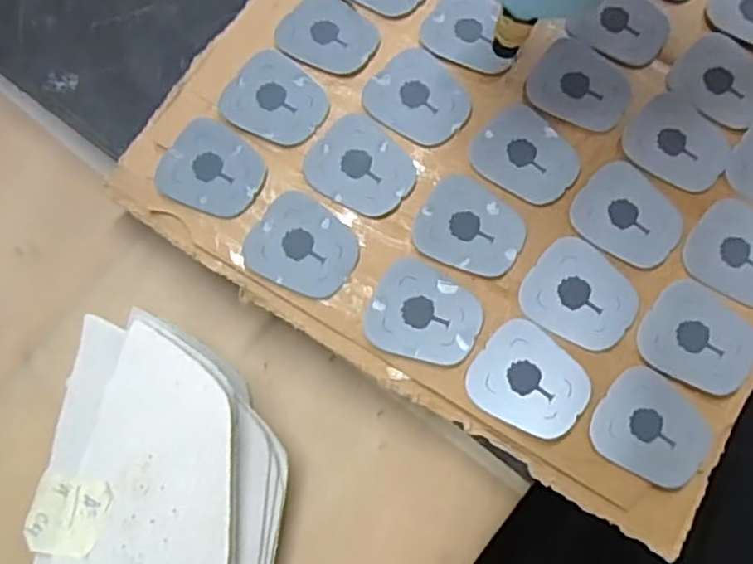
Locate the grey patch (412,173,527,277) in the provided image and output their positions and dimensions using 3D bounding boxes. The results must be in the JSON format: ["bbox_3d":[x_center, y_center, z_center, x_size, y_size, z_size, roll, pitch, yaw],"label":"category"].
[{"bbox_3d":[0.035,-0.020,0.241,0.038,0.004,0.033,27,74,6],"label":"grey patch"}]

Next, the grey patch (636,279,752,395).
[{"bbox_3d":[0.115,0.020,0.234,0.039,0.004,0.035,34,75,8],"label":"grey patch"}]

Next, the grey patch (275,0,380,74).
[{"bbox_3d":[-0.018,-0.100,0.263,0.038,0.004,0.033,22,74,4],"label":"grey patch"}]

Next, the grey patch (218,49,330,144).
[{"bbox_3d":[-0.038,-0.071,0.254,0.039,0.004,0.032,25,74,5],"label":"grey patch"}]

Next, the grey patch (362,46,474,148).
[{"bbox_3d":[0.016,-0.072,0.254,0.039,0.004,0.033,37,75,8],"label":"grey patch"}]

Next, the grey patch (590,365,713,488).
[{"bbox_3d":[0.096,0.051,0.228,0.038,0.004,0.034,37,75,8],"label":"grey patch"}]

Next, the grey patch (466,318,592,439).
[{"bbox_3d":[0.053,0.034,0.228,0.038,0.004,0.034,36,75,8],"label":"grey patch"}]

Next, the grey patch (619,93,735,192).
[{"bbox_3d":[0.117,-0.054,0.254,0.038,0.004,0.036,41,76,9],"label":"grey patch"}]

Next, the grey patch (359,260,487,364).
[{"bbox_3d":[0.017,0.011,0.233,0.039,0.004,0.033,22,74,4],"label":"grey patch"}]

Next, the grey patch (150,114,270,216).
[{"bbox_3d":[-0.062,-0.042,0.248,0.037,0.004,0.033,29,74,6],"label":"grey patch"}]

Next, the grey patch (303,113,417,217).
[{"bbox_3d":[-0.005,-0.044,0.246,0.039,0.004,0.033,29,74,6],"label":"grey patch"}]

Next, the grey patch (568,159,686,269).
[{"bbox_3d":[0.094,-0.025,0.244,0.038,0.004,0.035,40,76,9],"label":"grey patch"}]

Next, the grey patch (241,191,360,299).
[{"bbox_3d":[-0.026,-0.014,0.239,0.038,0.004,0.033,29,74,6],"label":"grey patch"}]

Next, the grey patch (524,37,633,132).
[{"bbox_3d":[0.080,-0.077,0.258,0.037,0.004,0.036,35,75,8],"label":"grey patch"}]

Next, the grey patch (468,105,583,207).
[{"bbox_3d":[0.057,-0.048,0.249,0.039,0.004,0.033,39,76,9],"label":"grey patch"}]

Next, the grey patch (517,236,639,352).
[{"bbox_3d":[0.073,0.005,0.236,0.038,0.004,0.034,35,84,6],"label":"grey patch"}]

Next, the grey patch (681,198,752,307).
[{"bbox_3d":[0.135,-0.010,0.244,0.038,0.004,0.036,38,76,8],"label":"grey patch"}]

